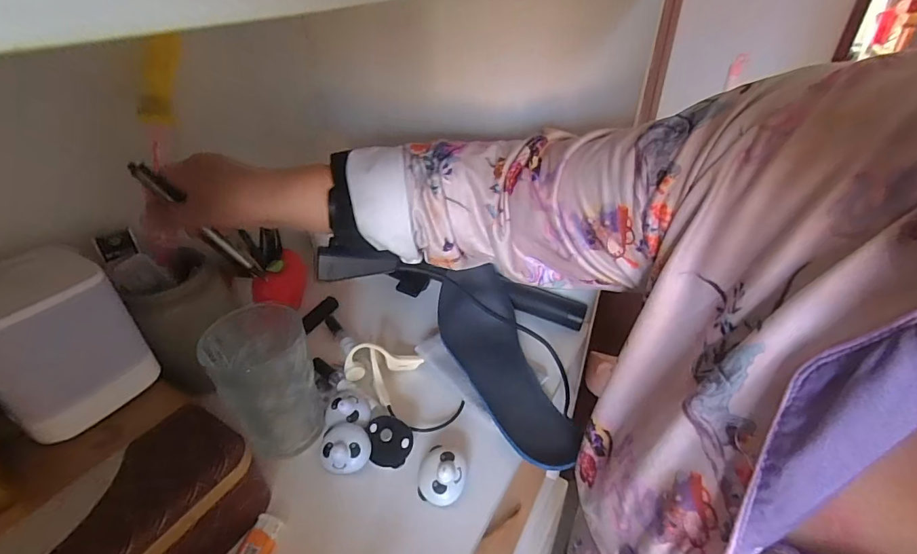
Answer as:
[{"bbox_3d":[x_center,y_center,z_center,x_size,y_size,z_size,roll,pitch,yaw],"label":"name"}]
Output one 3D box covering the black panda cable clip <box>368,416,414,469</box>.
[{"bbox_3d":[-0.061,0.145,0.389,0.038,0.015,0.044,-15,61,4],"label":"black panda cable clip"}]

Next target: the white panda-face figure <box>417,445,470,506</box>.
[{"bbox_3d":[-0.013,0.165,0.369,0.042,0.023,0.043,-2,36,1],"label":"white panda-face figure"}]

